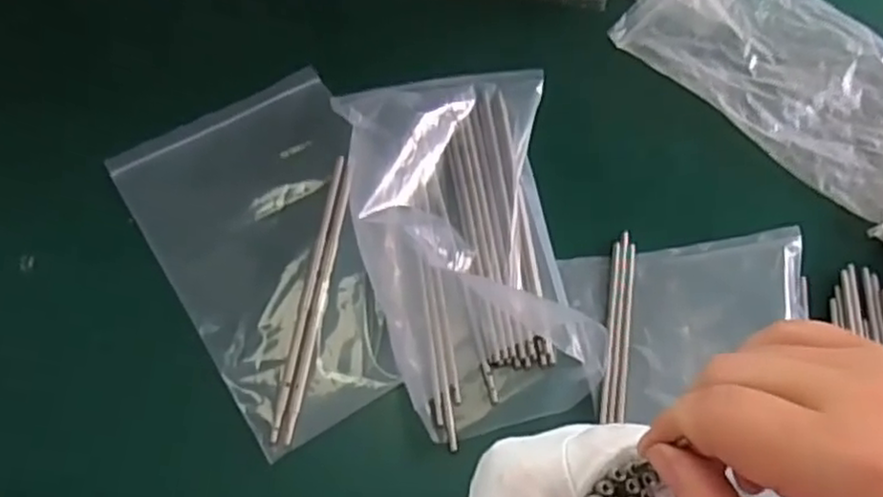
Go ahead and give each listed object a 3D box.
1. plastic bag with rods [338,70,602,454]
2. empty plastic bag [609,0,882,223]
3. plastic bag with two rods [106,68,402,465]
[{"bbox_3d":[0.019,-0.018,0.568,0.173,0.034,0.302,-6,64,-7],"label":"plastic bag with rods"},{"bbox_3d":[0.328,-0.170,0.667,0.181,0.021,0.291,-41,72,-21],"label":"empty plastic bag"},{"bbox_3d":[-0.122,-0.011,0.571,0.186,0.024,0.292,-29,68,-17],"label":"plastic bag with two rods"}]

